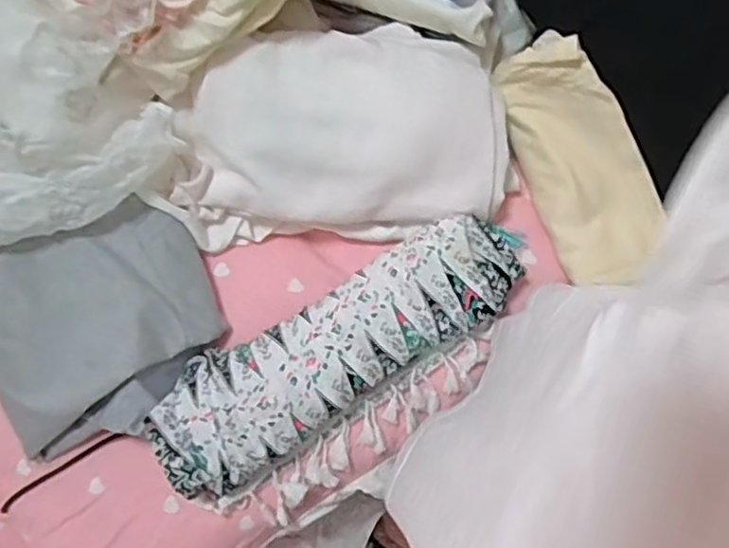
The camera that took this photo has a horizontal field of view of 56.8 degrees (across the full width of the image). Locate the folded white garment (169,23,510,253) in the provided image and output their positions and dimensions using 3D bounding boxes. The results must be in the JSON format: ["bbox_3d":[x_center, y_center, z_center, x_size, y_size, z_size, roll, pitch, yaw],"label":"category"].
[{"bbox_3d":[-0.032,-0.119,0.593,0.311,0.062,0.181,-2,107,3],"label":"folded white garment"}]

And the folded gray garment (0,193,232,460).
[{"bbox_3d":[-0.226,0.044,0.569,0.195,0.049,0.171,-23,78,-4],"label":"folded gray garment"}]

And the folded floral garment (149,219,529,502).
[{"bbox_3d":[-0.016,0.057,0.567,0.341,0.055,0.105,-33,79,-6],"label":"folded floral garment"}]

